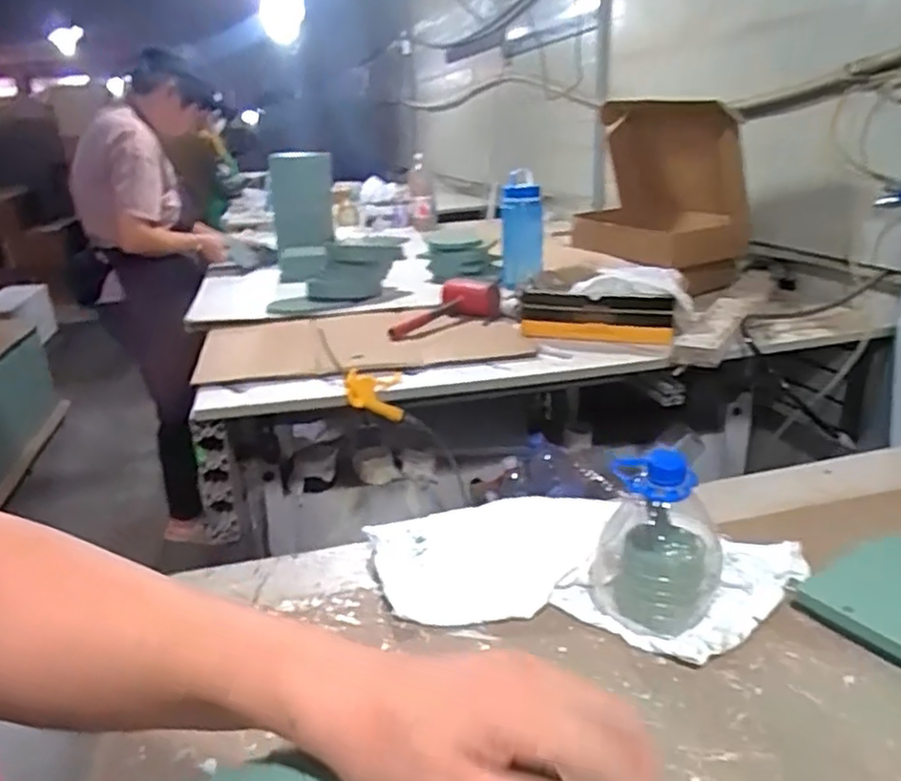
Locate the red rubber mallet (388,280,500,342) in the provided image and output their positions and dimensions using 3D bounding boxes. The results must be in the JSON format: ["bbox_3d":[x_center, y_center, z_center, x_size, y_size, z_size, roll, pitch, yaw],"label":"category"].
[{"bbox_3d":[0.002,-0.178,1.599,0.169,0.060,0.335,8,22,26],"label":"red rubber mallet"}]

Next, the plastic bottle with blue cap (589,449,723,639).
[{"bbox_3d":[0.166,0.114,0.585,0.099,0.144,0.090,12,25,35],"label":"plastic bottle with blue cap"}]

